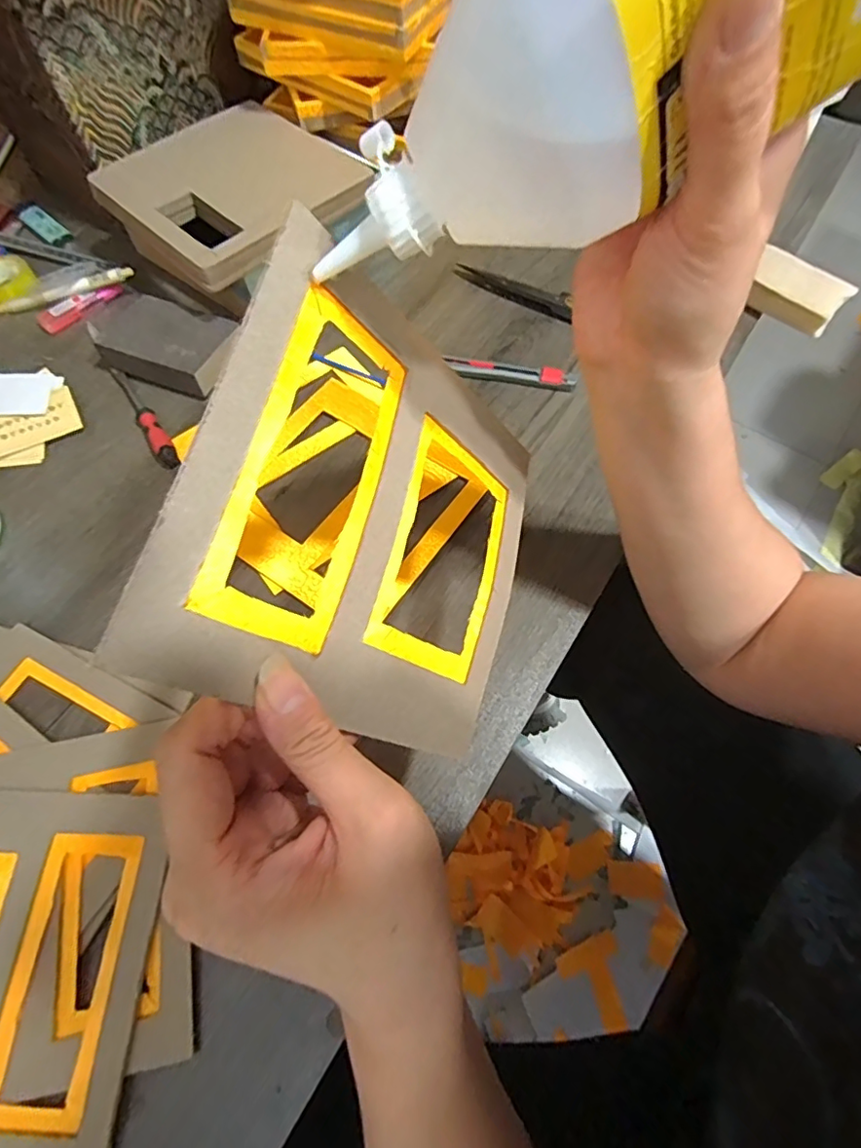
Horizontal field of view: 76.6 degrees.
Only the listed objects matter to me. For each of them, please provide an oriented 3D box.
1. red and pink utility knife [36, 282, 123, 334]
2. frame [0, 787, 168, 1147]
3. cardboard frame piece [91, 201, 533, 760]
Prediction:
[{"bbox_3d":[-0.320,-0.246,0.497,0.076,0.014,0.018,-39,70,-17],"label":"red and pink utility knife"},{"bbox_3d":[-0.232,0.199,0.281,0.169,0.006,0.165,1,64,1],"label":"frame"},{"bbox_3d":[-0.015,-0.023,0.222,0.009,0.163,0.167,0,66,41],"label":"cardboard frame piece"}]

